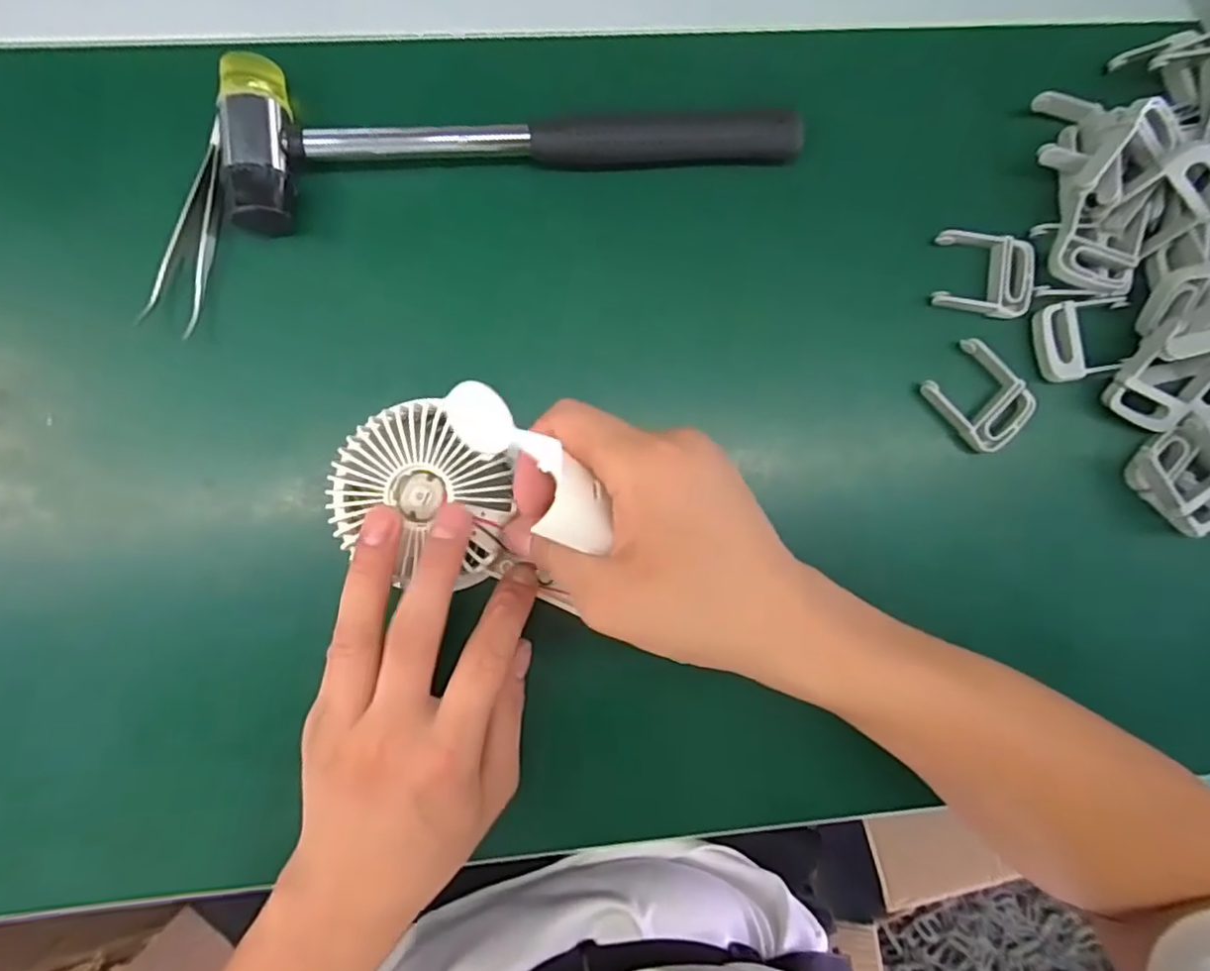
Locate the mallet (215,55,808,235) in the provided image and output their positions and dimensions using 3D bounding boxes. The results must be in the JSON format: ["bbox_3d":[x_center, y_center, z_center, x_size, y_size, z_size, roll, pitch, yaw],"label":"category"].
[{"bbox_3d":[-0.039,-0.167,0.299,0.260,0.022,0.072,-7,89,-5],"label":"mallet"}]

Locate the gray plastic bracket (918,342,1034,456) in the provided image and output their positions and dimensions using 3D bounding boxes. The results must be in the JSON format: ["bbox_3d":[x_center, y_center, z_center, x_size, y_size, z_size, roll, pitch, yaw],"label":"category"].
[{"bbox_3d":[0.187,-0.044,0.321,0.048,0.012,0.040,41,85,-1],"label":"gray plastic bracket"}]

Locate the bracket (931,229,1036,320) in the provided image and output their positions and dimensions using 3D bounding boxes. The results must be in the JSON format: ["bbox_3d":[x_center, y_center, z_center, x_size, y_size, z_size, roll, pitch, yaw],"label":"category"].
[{"bbox_3d":[0.191,-0.107,0.324,0.050,0.009,0.041,8,86,-4],"label":"bracket"}]

